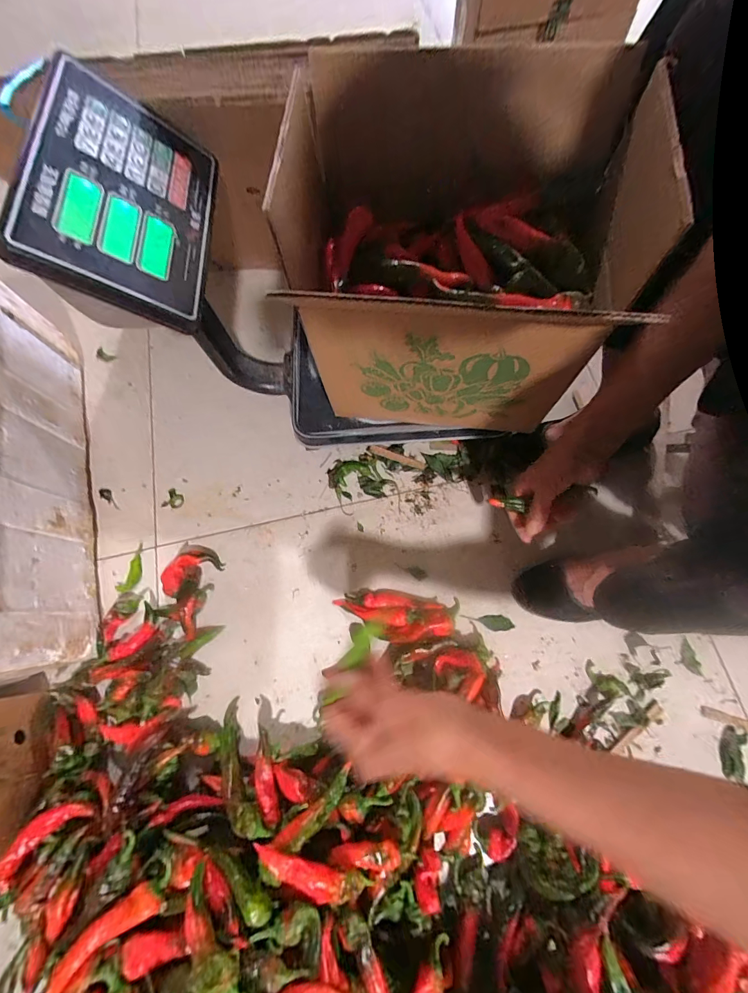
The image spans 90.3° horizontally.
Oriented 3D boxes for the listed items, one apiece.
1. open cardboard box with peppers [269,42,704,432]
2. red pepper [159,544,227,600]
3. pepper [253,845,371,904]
[{"bbox_3d":[0.100,-0.240,0.411,0.318,0.269,0.204,7,73,5],"label":"open cardboard box with peppers"},{"bbox_3d":[-0.291,0.109,0.576,0.087,0.027,0.070,-41,76,-10],"label":"red pepper"},{"bbox_3d":[-0.065,0.396,0.390,0.121,0.040,0.025,14,74,7],"label":"pepper"}]

